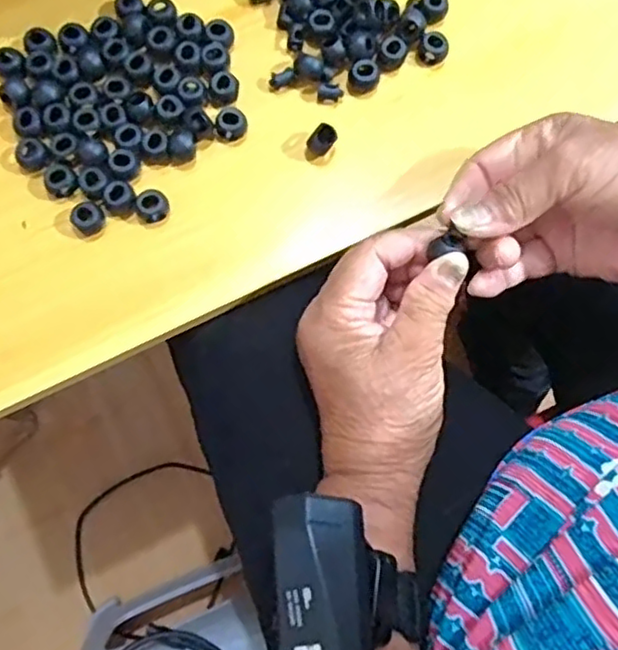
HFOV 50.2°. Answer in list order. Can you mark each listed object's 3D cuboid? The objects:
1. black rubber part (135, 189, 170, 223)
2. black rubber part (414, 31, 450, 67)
[{"bbox_3d":[-0.086,-0.065,0.361,0.017,0.012,0.015,-32,79,-9],"label":"black rubber part"},{"bbox_3d":[0.071,-0.159,0.382,0.018,0.012,0.016,24,76,4],"label":"black rubber part"}]

